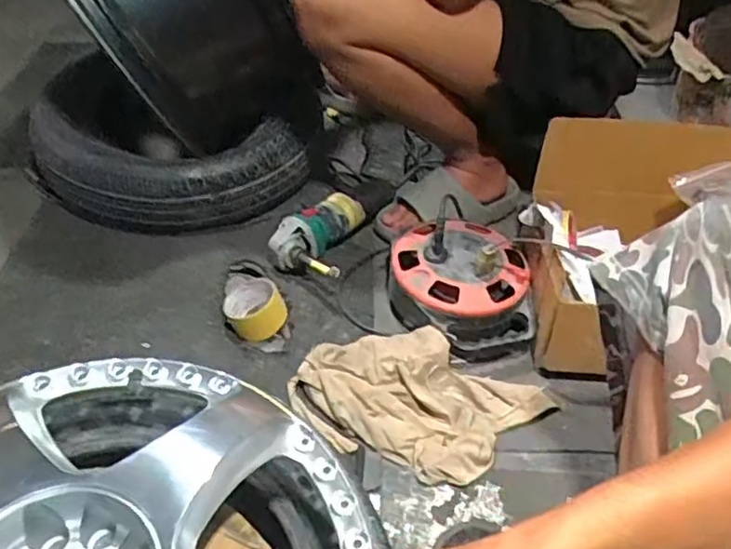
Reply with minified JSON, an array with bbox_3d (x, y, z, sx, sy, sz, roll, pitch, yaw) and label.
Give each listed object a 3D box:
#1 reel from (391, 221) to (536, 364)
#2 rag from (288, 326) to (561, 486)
[{"bbox_3d":[0.142,0.010,0.967,0.205,0.118,0.240,1,42,-1],"label":"reel"},{"bbox_3d":[0.068,0.160,0.852,0.330,0.060,0.192,15,44,14],"label":"rag"}]

